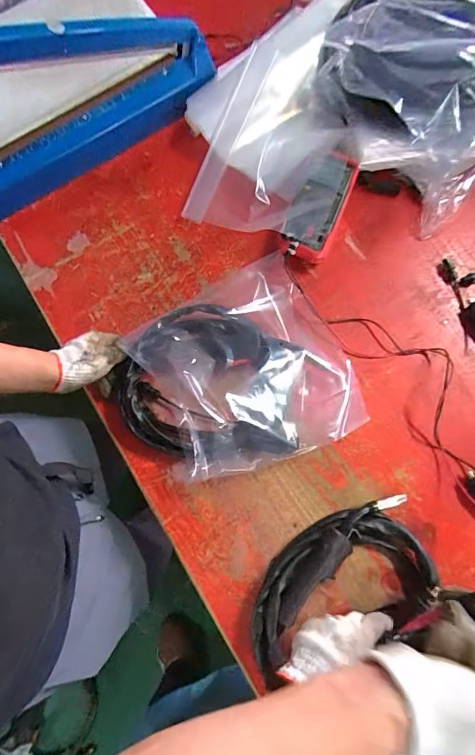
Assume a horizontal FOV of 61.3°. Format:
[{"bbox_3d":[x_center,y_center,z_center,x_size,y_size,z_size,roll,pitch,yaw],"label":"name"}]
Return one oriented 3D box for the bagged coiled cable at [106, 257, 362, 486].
[{"bbox_3d":[-0.007,0.000,0.652,0.356,0.078,0.320,-29,78,-5],"label":"bagged coiled cable"}]

